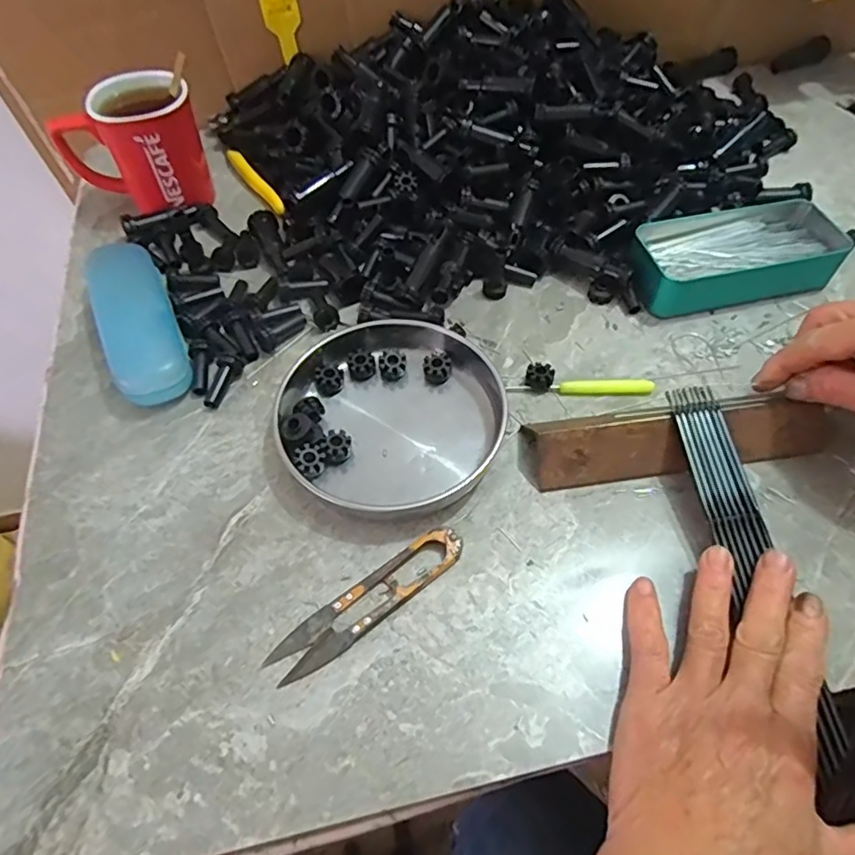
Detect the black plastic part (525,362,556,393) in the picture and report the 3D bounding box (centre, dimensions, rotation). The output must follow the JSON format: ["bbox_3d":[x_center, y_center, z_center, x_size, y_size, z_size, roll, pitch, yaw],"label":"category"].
[{"bbox_3d":[0.075,-0.034,0.404,0.018,0.011,0.017,11,56,6],"label":"black plastic part"}]

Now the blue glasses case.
[{"bbox_3d":[-0.204,-0.077,0.423,0.050,0.027,0.148,-22,59,-15],"label":"blue glasses case"}]

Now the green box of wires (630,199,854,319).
[{"bbox_3d":[0.230,-0.131,0.456,0.157,0.034,0.073,-10,57,-8],"label":"green box of wires"}]

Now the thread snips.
[{"bbox_3d":[-0.031,0.093,0.323,0.116,0.010,0.025,-32,62,-21],"label":"thread snips"}]

